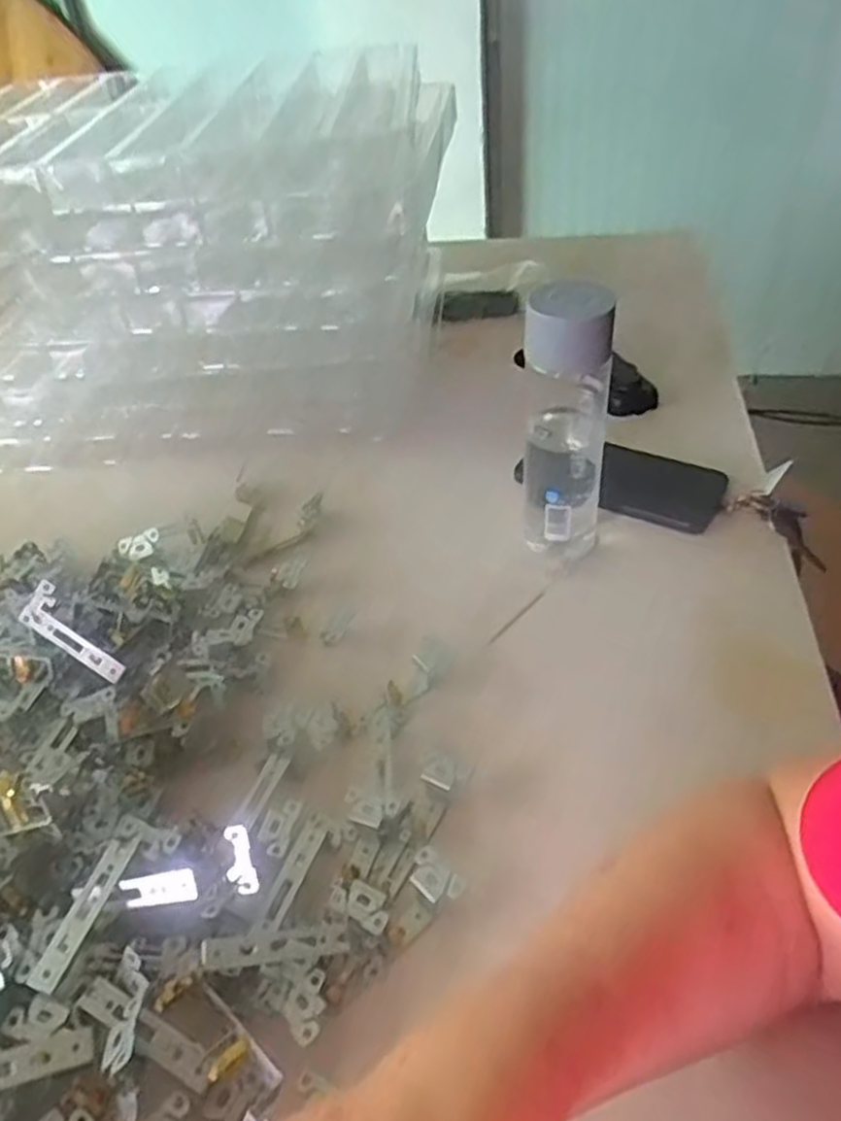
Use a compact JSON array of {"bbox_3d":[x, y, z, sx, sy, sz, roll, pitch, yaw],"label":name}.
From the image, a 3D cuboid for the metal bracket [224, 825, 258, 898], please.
[{"bbox_3d":[-0.090,0.148,0.382,0.015,0.034,0.008,-11,-1,-6],"label":"metal bracket"}]

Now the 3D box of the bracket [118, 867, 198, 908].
[{"bbox_3d":[-0.125,0.157,0.368,0.038,0.004,0.015,-15,70,10],"label":"bracket"}]

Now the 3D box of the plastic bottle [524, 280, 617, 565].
[{"bbox_3d":[0.102,-0.091,0.538,0.055,0.212,0.056,4,44,11],"label":"plastic bottle"}]

